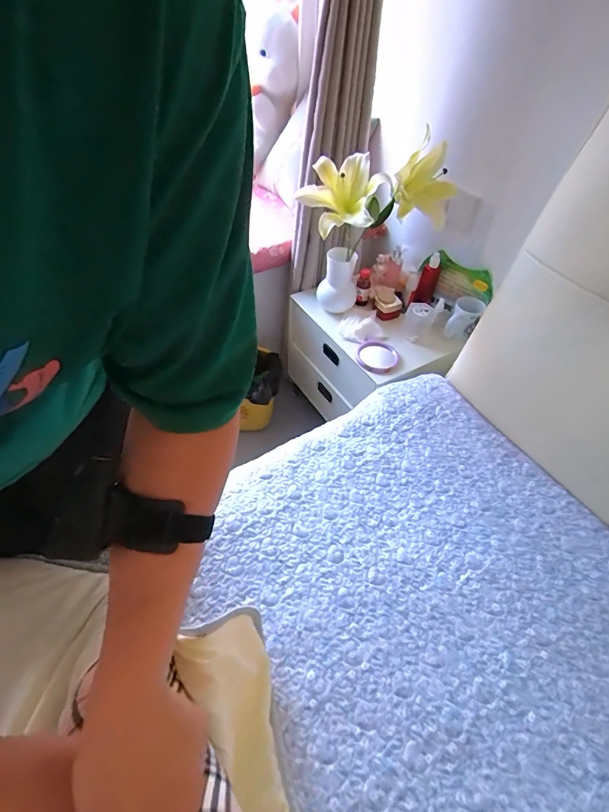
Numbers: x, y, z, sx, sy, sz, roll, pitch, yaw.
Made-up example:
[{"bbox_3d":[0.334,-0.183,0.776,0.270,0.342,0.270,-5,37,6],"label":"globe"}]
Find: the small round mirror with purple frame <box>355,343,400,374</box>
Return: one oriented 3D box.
[{"bbox_3d":[0.193,-0.127,1.071,0.107,0.019,0.108,2,48,-2],"label":"small round mirror with purple frame"}]

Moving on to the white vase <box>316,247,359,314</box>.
[{"bbox_3d":[0.093,-0.340,1.135,0.106,0.174,0.092,5,48,1],"label":"white vase"}]

